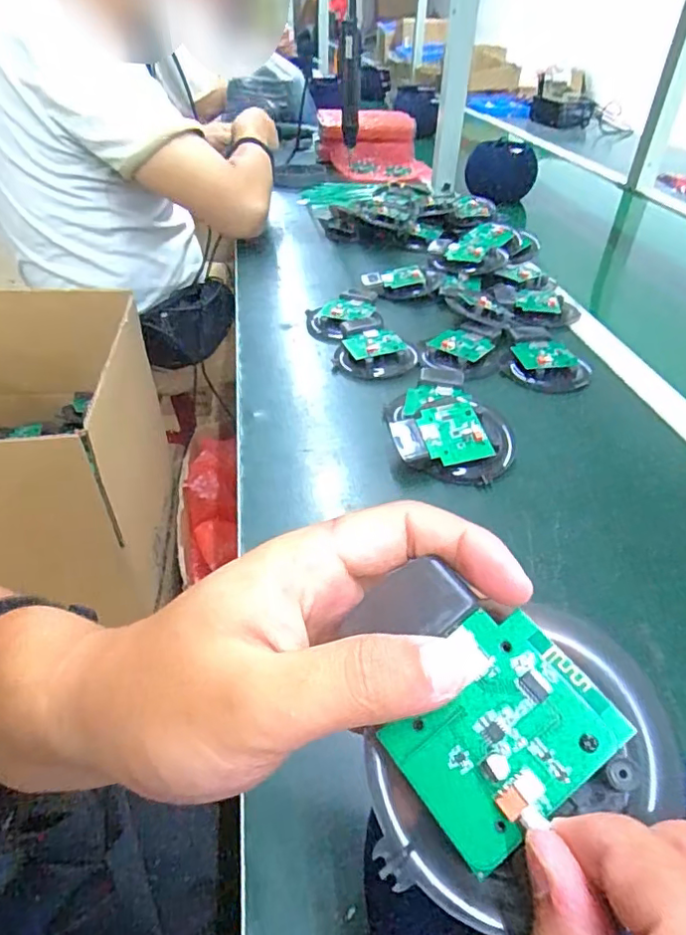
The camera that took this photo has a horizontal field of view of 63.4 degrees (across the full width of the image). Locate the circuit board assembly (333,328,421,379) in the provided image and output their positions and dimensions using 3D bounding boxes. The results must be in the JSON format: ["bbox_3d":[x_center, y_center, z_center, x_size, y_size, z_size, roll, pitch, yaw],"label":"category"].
[{"bbox_3d":[0.036,-0.125,0.614,0.090,0.020,0.079,2,41,0],"label":"circuit board assembly"}]

